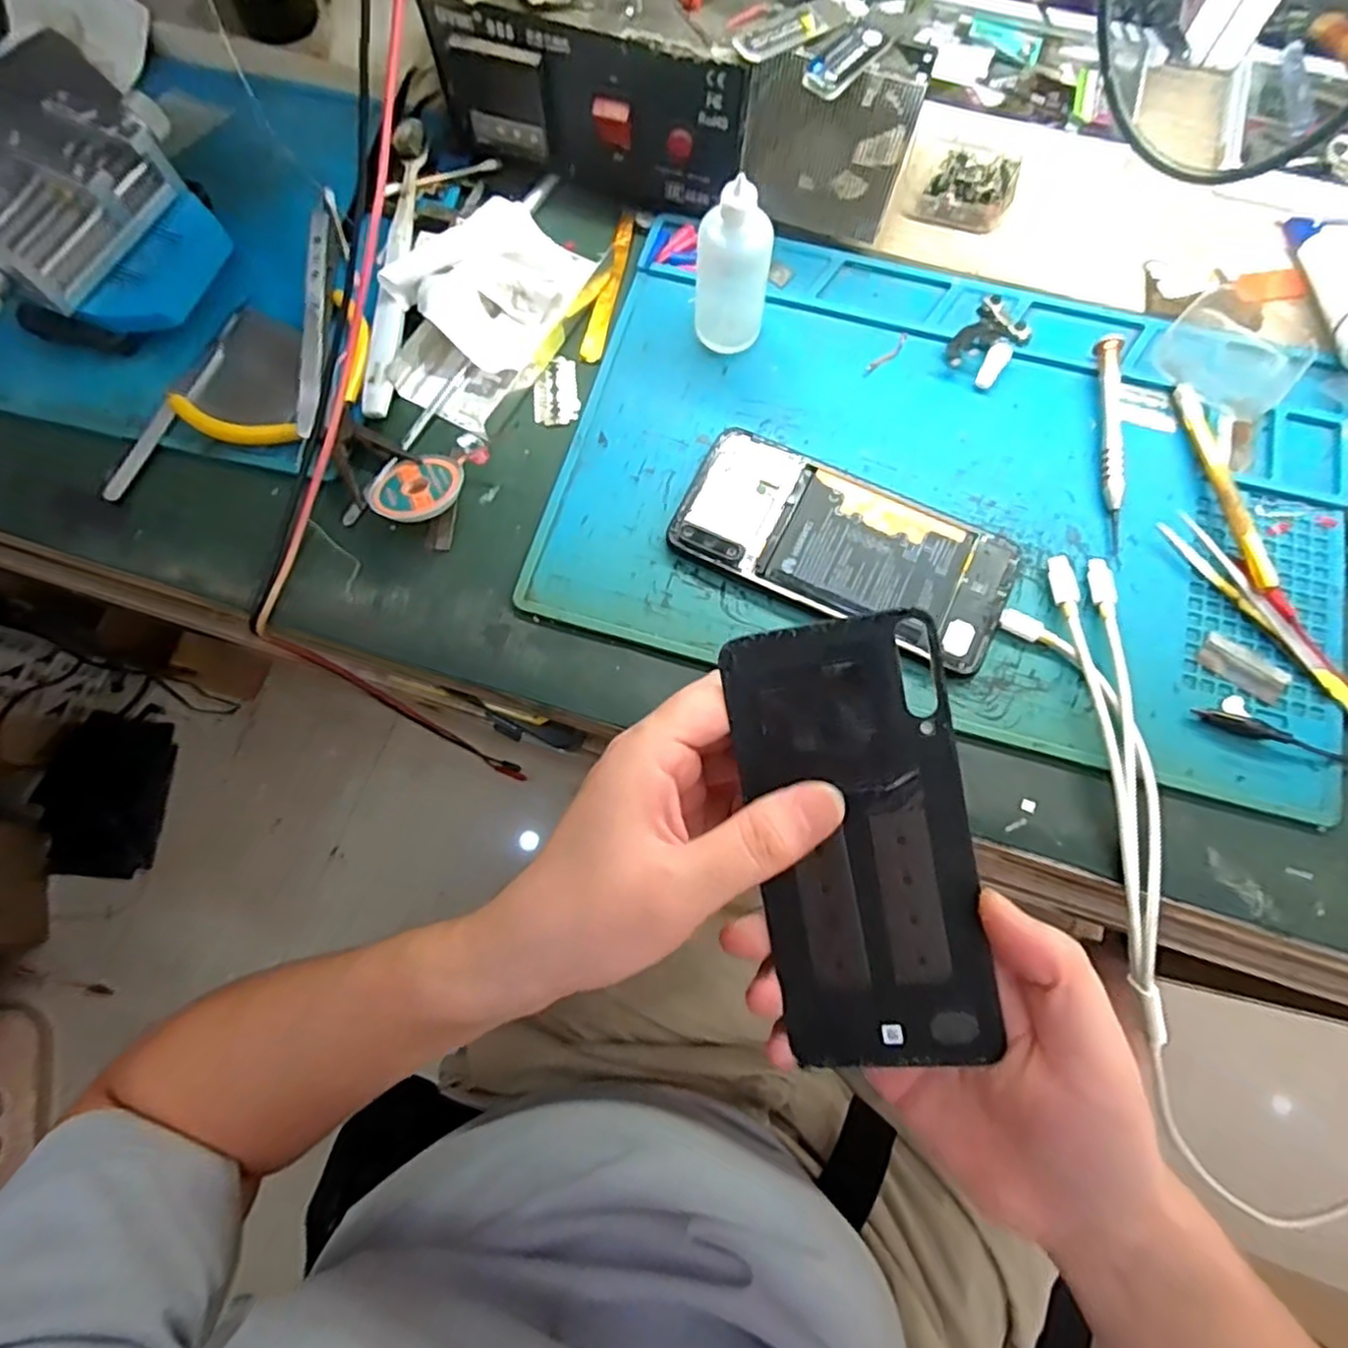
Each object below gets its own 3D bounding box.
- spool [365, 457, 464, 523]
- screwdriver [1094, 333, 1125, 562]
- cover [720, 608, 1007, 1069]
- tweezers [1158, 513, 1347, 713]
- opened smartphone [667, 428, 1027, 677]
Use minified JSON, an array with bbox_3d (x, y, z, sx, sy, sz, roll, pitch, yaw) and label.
[{"bbox_3d":[-0.127,-0.090,0.339,0.043,0.011,0.045,-4,54,5],"label":"spool"},{"bbox_3d":[0.219,-0.117,0.345,0.010,0.009,0.119,6,76,3],"label":"screwdriver"},{"bbox_3d":[0.063,0.059,0.234,0.070,0.005,0.152,-9,93,14],"label":"cover"},{"bbox_3d":[0.282,-0.023,0.321,0.017,0.011,0.131,-31,78,-6],"label":"tweezers"},{"bbox_3d":[0.081,-0.061,0.331,0.157,0.010,0.071,25,78,7],"label":"opened smartphone"}]

